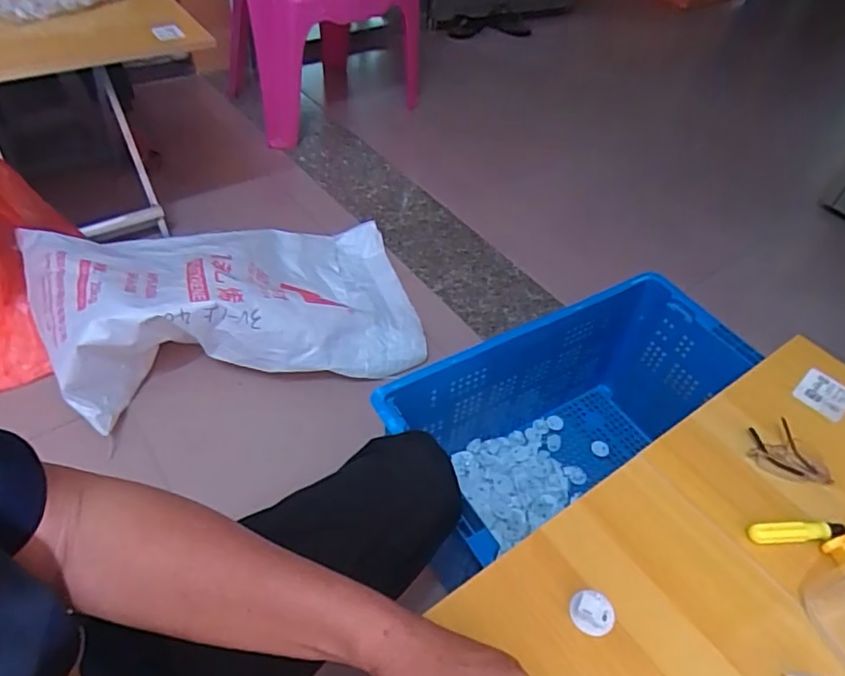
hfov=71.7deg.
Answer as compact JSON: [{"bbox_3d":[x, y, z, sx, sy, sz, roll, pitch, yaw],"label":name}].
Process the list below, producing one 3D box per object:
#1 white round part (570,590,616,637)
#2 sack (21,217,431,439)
[{"bbox_3d":[0.129,0.210,0.447,0.032,0.017,0.028,31,52,22],"label":"white round part"},{"bbox_3d":[-0.382,-0.095,1.212,0.732,0.221,0.431,-13,50,-17],"label":"sack"}]

